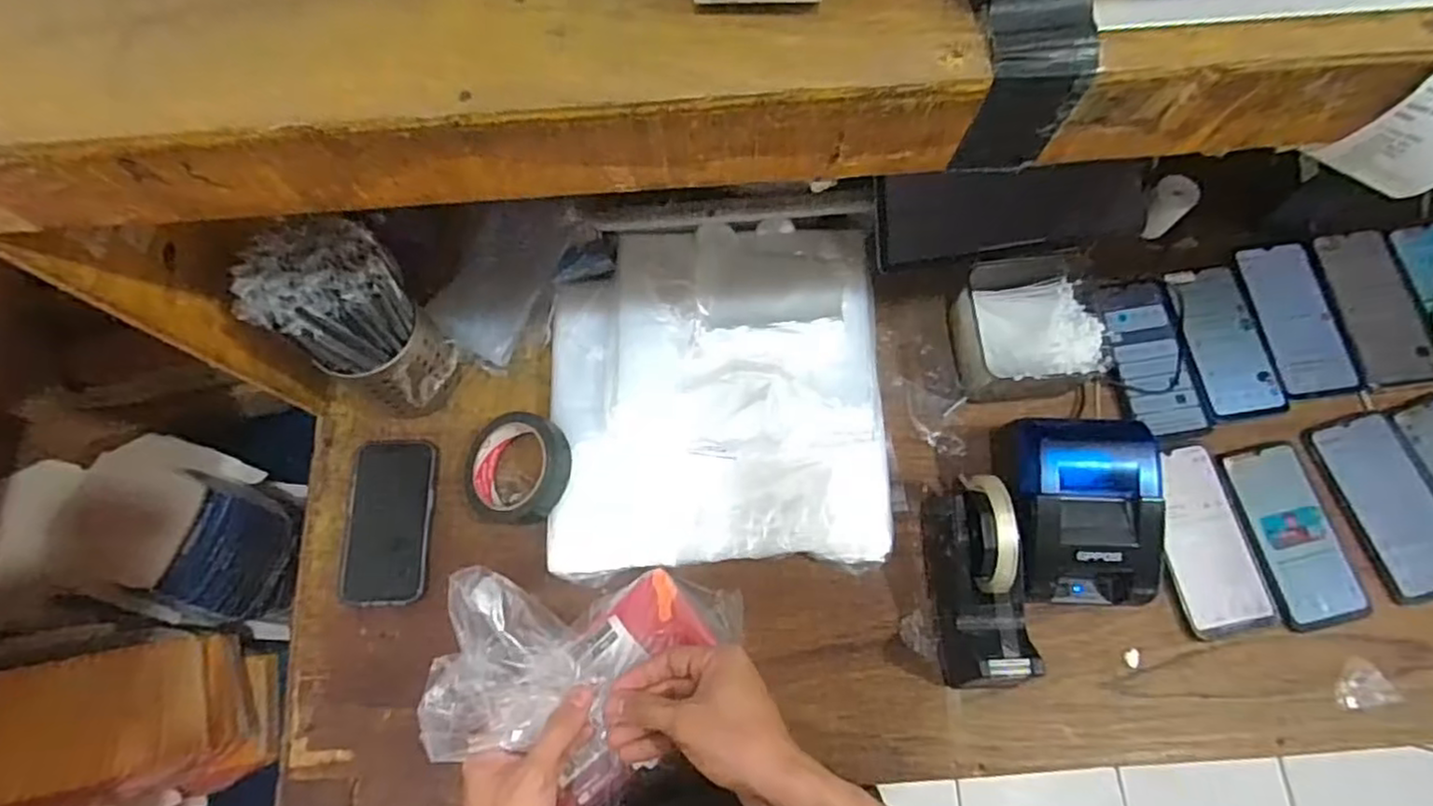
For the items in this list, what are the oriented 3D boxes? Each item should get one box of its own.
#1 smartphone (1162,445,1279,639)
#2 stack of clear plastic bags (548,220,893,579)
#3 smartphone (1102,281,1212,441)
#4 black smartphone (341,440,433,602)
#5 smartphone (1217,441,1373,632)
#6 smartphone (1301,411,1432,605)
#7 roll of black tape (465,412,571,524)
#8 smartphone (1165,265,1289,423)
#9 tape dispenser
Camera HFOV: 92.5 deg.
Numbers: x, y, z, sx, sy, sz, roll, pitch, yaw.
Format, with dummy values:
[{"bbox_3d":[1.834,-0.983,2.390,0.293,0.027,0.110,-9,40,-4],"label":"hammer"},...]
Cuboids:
[{"bbox_3d":[0.443,0.123,0.624,0.079,0.008,0.164,-9,72,-2],"label":"smartphone"},{"bbox_3d":[0.000,-0.016,0.636,0.310,0.049,0.325,-4,78,1],"label":"stack of clear plastic bags"},{"bbox_3d":[0.427,-0.044,0.679,0.074,0.016,0.155,-6,72,-1],"label":"smartphone"},{"bbox_3d":[-0.302,0.107,0.631,0.077,0.010,0.150,-4,72,0],"label":"black smartphone"},{"bbox_3d":[0.524,0.116,0.620,0.081,0.005,0.160,-10,72,-2],"label":"smartphone"},{"bbox_3d":[0.624,0.092,0.628,0.088,0.014,0.169,-17,73,-4],"label":"smartphone"},{"bbox_3d":[-0.185,0.061,0.634,0.108,0.032,0.108,-2,84,18],"label":"roll of black tape"},{"bbox_3d":[0.503,-0.062,0.678,0.076,0.010,0.158,-5,72,0],"label":"smartphone"},{"bbox_3d":[0.219,0.149,0.576,0.062,0.102,0.165,-1,72,1],"label":"tape dispenser"}]

